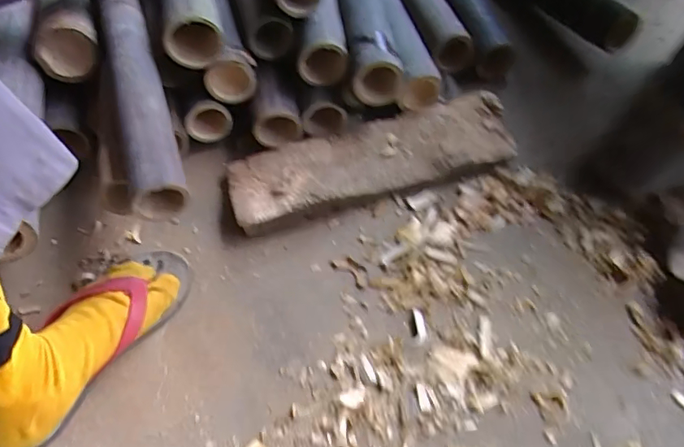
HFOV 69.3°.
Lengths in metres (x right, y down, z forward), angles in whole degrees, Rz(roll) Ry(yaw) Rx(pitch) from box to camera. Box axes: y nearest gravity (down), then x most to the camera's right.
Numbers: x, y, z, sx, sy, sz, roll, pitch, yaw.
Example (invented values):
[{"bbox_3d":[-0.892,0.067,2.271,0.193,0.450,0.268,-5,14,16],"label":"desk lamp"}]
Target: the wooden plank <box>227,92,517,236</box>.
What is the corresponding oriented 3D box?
[{"bbox_3d":[0.033,-0.081,0.609,0.346,0.046,0.107,-13,57,-5],"label":"wooden plank"}]

